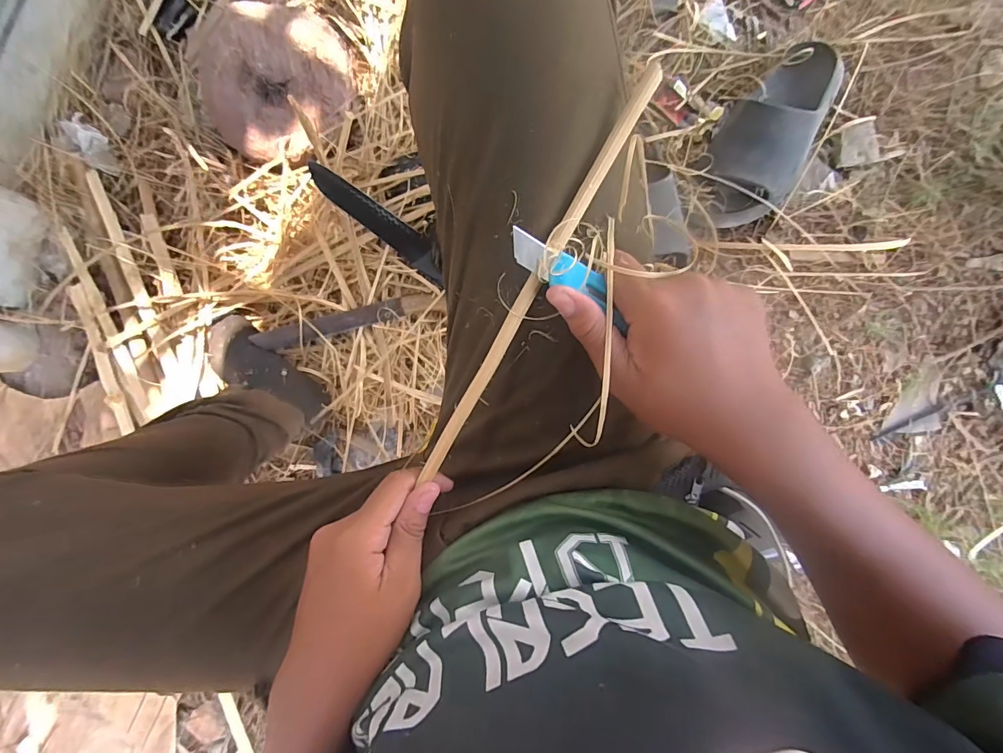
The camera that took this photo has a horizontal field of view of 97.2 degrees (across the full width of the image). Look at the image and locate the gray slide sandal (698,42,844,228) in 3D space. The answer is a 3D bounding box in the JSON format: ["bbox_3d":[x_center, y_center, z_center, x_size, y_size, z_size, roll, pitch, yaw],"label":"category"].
[{"bbox_3d":[0.361,-0.325,0.593,0.125,0.083,0.261,29,95,5],"label":"gray slide sandal"}]

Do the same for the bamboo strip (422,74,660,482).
[{"bbox_3d":[0.017,-0.050,0.265,0.010,0.009,0.267,31,102,4],"label":"bamboo strip"}]

